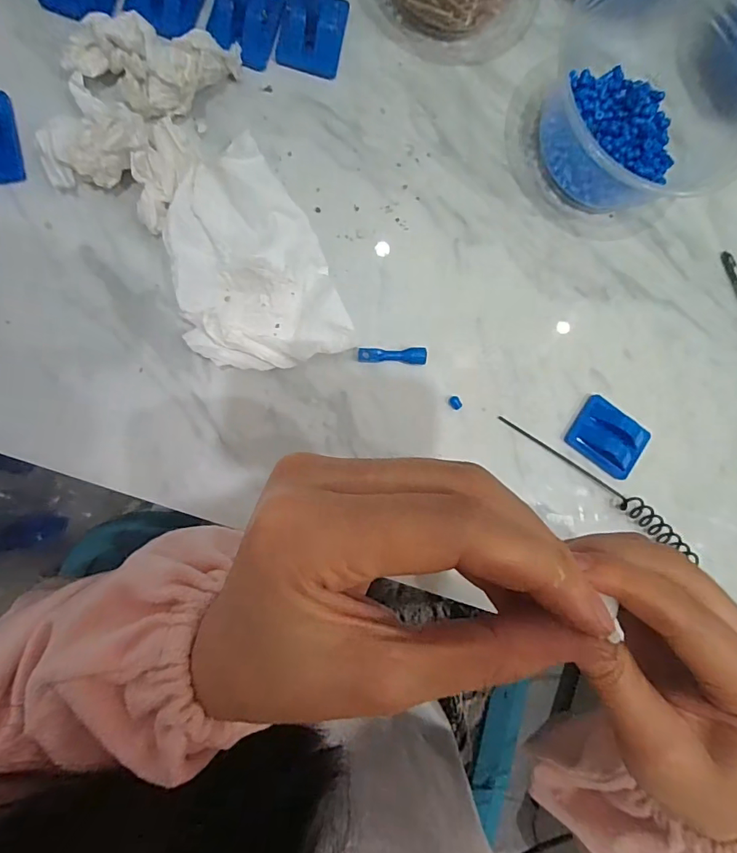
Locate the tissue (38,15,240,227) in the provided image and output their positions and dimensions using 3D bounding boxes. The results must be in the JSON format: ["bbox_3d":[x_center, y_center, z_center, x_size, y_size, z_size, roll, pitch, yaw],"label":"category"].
[{"bbox_3d":[-0.114,-0.155,0.227,0.067,0.026,0.097,18,86,-8],"label":"tissue"}]

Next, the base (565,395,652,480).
[{"bbox_3d":[0.143,0.007,0.277,0.044,0.009,0.035,34,84,-7],"label":"base"}]

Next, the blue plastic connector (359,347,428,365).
[{"bbox_3d":[0.013,-0.040,0.258,0.037,0.005,0.009,2,89,-9],"label":"blue plastic connector"}]

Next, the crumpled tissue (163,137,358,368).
[{"bbox_3d":[-0.061,-0.084,0.241,0.077,0.020,0.107,-17,92,-9],"label":"crumpled tissue"}]

